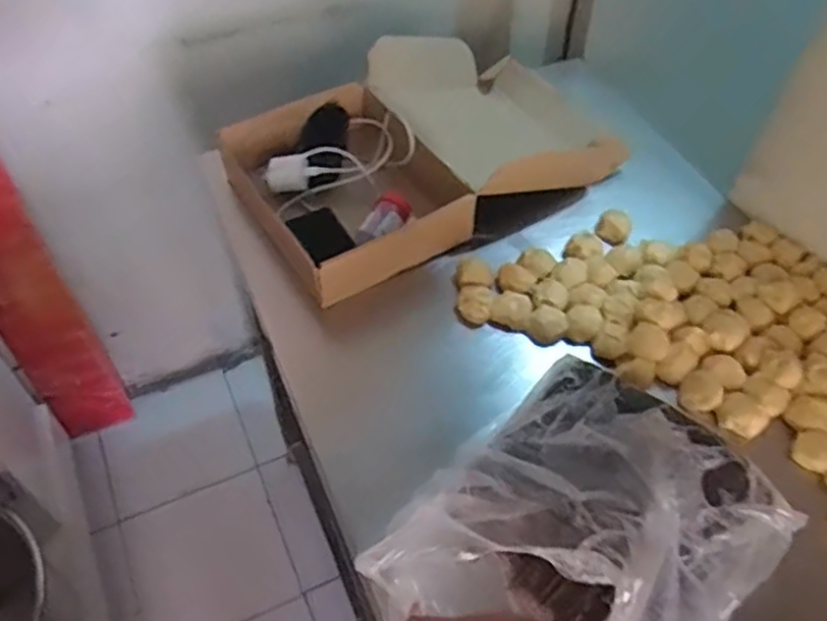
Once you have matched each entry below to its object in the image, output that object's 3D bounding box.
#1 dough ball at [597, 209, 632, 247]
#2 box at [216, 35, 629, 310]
[{"bbox_3d":[0.244,-0.099,0.869,0.039,0.029,0.046,15,52,10],"label":"dough ball"},{"bbox_3d":[0.031,-0.209,0.919,0.480,0.113,0.282,-26,56,-21],"label":"box"}]

